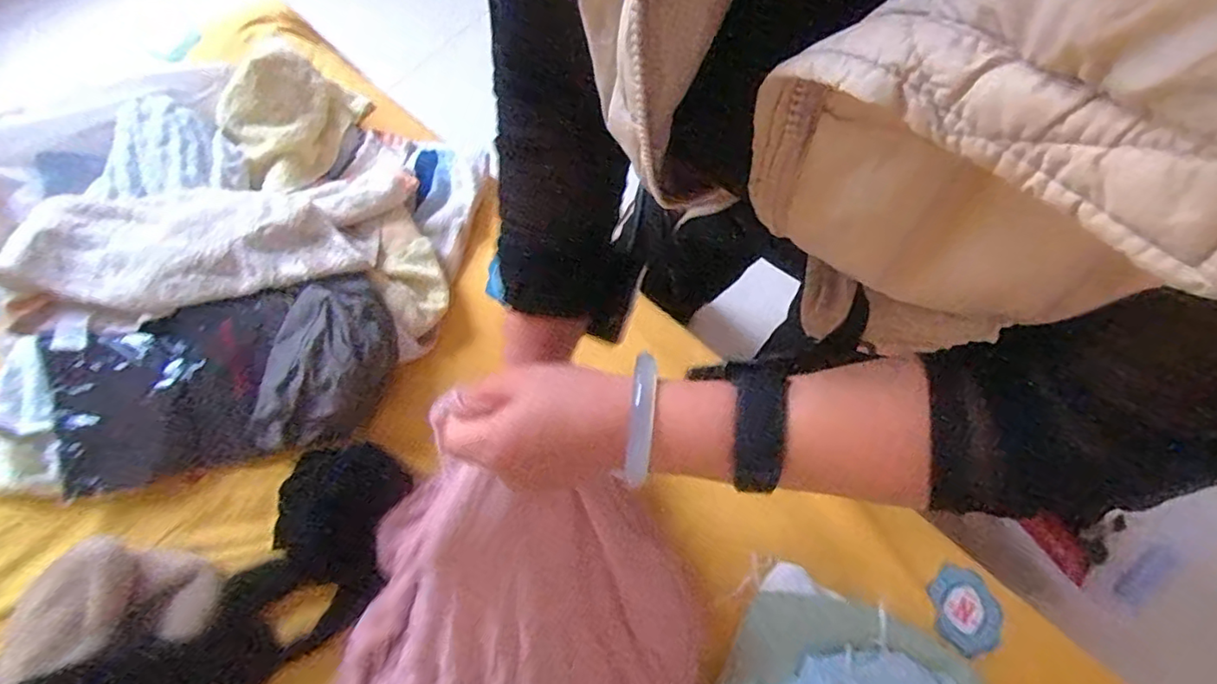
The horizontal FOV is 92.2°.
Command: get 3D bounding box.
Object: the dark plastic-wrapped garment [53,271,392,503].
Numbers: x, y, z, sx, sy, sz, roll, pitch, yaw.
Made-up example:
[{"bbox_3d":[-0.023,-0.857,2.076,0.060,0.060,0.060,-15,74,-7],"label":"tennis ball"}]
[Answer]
[{"bbox_3d":[-0.383,0.045,0.590,0.318,0.066,0.156,-13,74,-6],"label":"dark plastic-wrapped garment"}]

